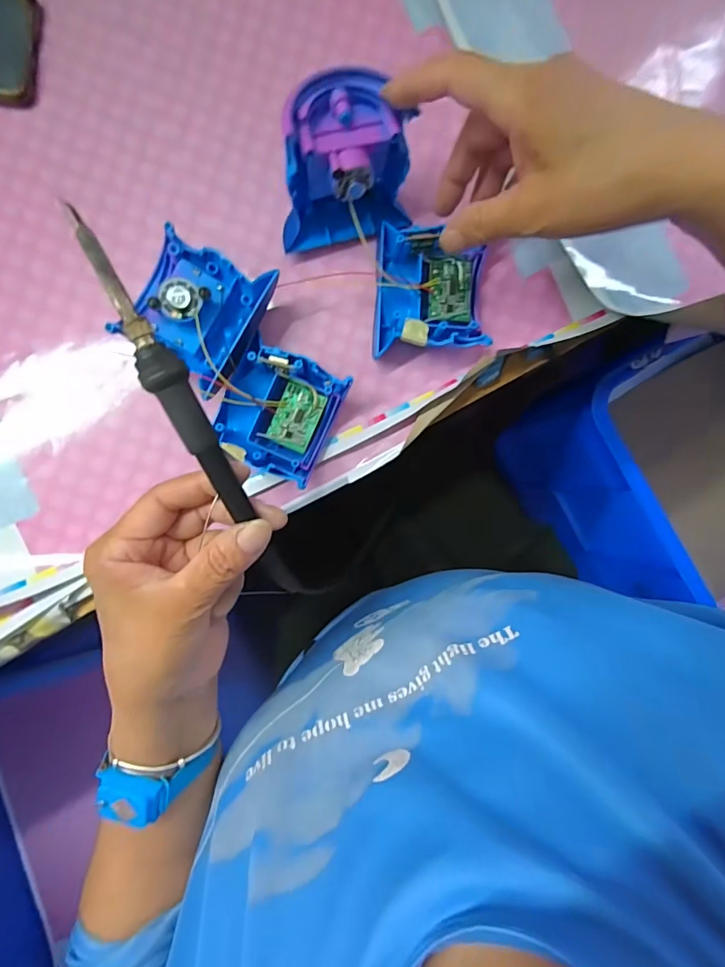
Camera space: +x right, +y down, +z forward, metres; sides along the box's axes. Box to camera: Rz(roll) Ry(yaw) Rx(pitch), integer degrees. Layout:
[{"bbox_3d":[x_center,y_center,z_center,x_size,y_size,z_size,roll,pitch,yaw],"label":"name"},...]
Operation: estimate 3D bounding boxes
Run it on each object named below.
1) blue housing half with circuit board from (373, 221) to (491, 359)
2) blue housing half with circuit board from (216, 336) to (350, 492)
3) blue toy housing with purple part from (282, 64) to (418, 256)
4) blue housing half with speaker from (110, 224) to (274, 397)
[{"bbox_3d":[0.048,-0.135,0.320,0.074,0.028,0.085,3,91,-5],"label":"blue housing half with circuit board"},{"bbox_3d":[-0.064,-0.051,0.316,0.086,0.034,0.082,25,89,-4],"label":"blue housing half with circuit board"},{"bbox_3d":[-0.009,-0.201,0.292,0.082,0.092,0.032,-18,61,-12],"label":"blue toy housing with purple part"},{"bbox_3d":[-0.114,-0.115,0.310,0.084,0.042,0.092,25,89,-4],"label":"blue housing half with speaker"}]

